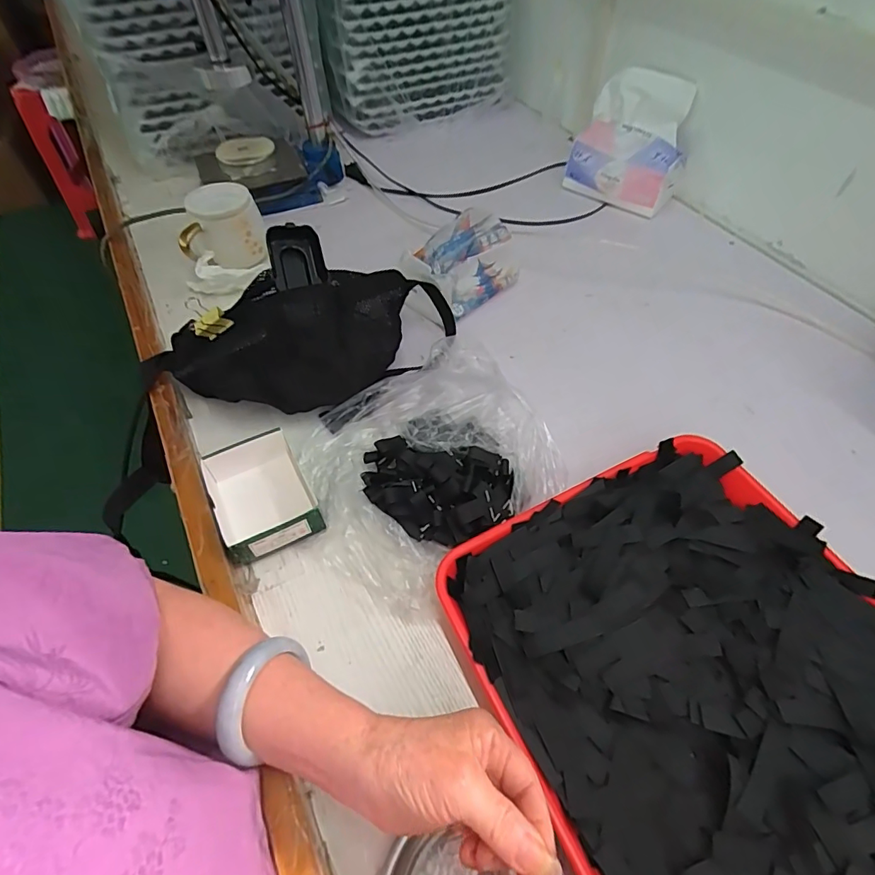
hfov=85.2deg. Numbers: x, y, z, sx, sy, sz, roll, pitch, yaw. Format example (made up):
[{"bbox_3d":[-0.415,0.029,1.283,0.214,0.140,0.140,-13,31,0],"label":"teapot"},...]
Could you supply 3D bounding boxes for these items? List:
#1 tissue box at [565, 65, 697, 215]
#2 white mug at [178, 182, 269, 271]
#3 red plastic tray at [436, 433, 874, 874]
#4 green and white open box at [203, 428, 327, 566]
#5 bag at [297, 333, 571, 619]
[{"bbox_3d":[0.297,-0.444,0.723,0.159,0.169,0.079,28,34,22],"label":"tissue box"},{"bbox_3d":[-0.290,-0.275,0.637,0.102,0.102,0.076,-28,59,-17],"label":"white mug"},{"bbox_3d":[0.211,0.202,0.335,0.298,0.049,0.393,-21,57,-16],"label":"red plastic tray"},{"bbox_3d":[-0.166,0.051,0.445,0.083,0.041,0.119,-27,59,-16],"label":"green and white open box"},{"bbox_3d":[-0.004,0.013,0.459,0.246,0.061,0.219,-31,60,-18],"label":"bag"}]

